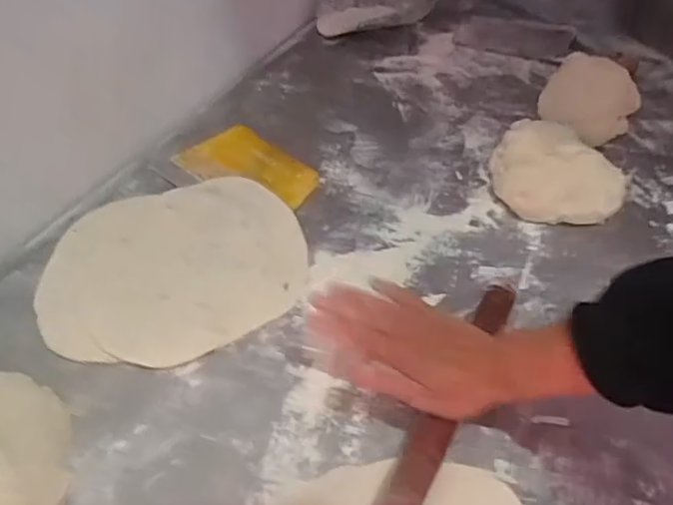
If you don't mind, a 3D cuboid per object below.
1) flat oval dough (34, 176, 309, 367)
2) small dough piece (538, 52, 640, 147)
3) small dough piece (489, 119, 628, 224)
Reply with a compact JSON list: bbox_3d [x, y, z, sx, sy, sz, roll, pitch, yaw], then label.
[{"bbox_3d":[-0.164,0.011,0.620,0.261,0.017,0.222,-18,48,-17],"label":"flat oval dough"},{"bbox_3d":[0.345,-0.211,0.808,0.109,0.064,0.140,29,52,25],"label":"small dough piece"},{"bbox_3d":[0.255,-0.098,0.704,0.139,0.055,0.130,5,45,5],"label":"small dough piece"}]

